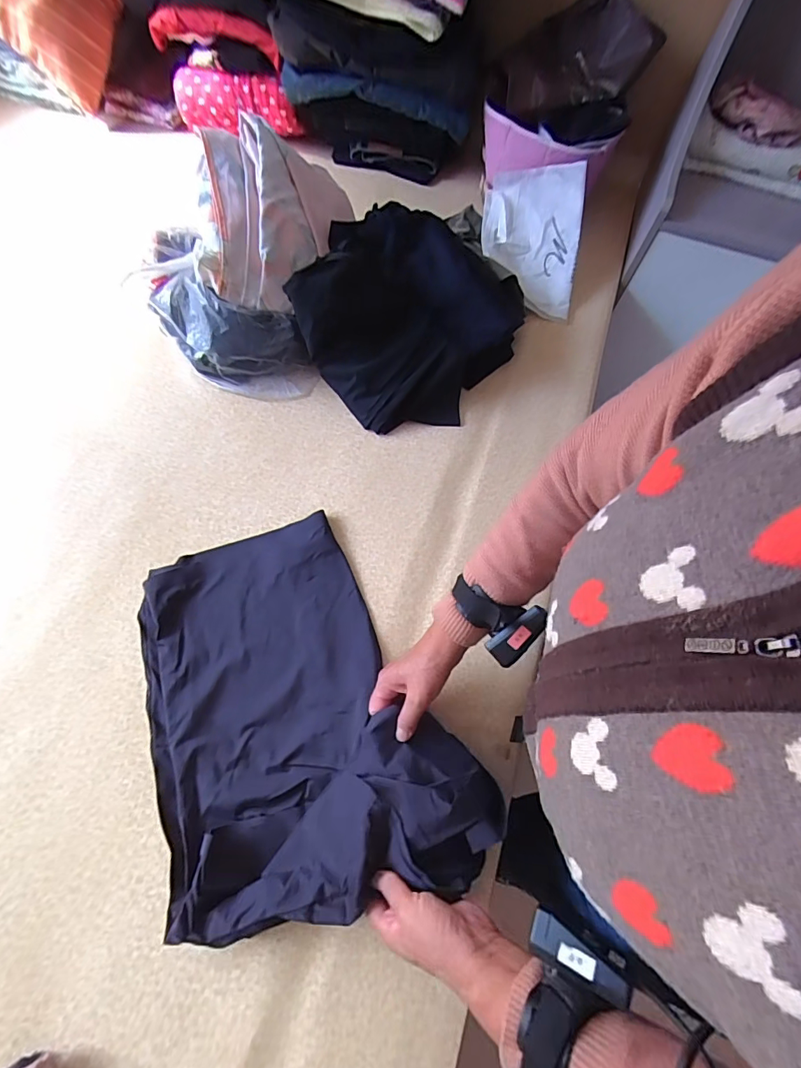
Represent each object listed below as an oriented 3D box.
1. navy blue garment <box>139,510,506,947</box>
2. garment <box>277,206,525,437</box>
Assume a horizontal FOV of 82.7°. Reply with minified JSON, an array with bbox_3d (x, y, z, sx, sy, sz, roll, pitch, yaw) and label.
[{"bbox_3d":[-0.128,0.188,0.531,0.338,0.097,0.465,-18,68,-11],"label":"navy blue garment"},{"bbox_3d":[0.012,-0.363,0.750,0.321,0.167,0.351,1,66,-2],"label":"garment"}]

